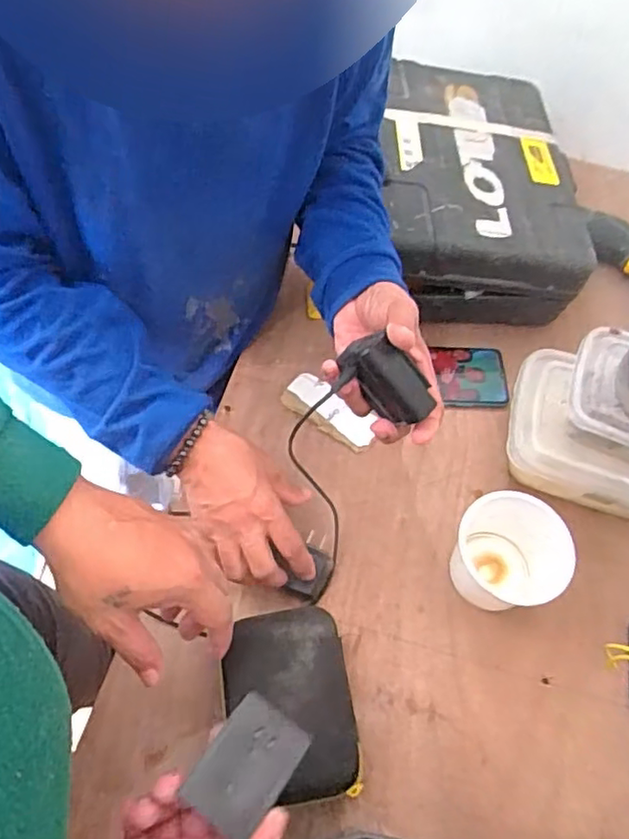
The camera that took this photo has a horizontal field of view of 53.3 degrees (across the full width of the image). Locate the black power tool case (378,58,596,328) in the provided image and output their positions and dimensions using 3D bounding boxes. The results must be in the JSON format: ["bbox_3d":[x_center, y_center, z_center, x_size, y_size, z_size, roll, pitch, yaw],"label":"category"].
[{"bbox_3d":[0.177,-0.275,0.748,0.228,0.122,0.315,2,61,-3],"label":"black power tool case"}]

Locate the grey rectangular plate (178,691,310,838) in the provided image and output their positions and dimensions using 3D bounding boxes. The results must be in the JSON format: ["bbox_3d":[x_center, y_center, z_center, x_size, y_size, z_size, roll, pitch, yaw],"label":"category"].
[{"bbox_3d":[-0.041,0.210,0.383,0.050,0.012,0.069,33,64,14],"label":"grey rectangular plate"}]

